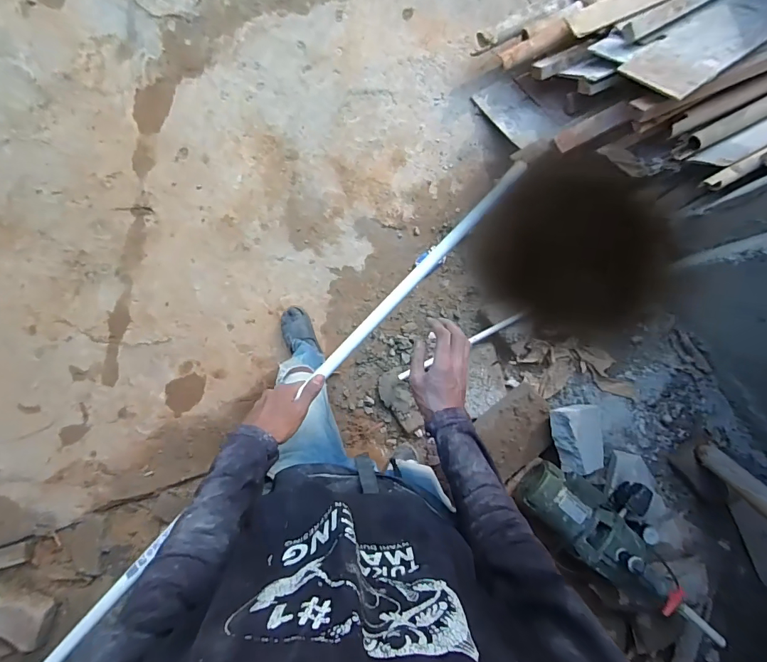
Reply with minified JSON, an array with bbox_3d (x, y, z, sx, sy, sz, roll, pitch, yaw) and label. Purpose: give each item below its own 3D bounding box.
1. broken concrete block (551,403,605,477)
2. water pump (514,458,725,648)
[{"bbox_3d":[0.620,0.340,1.357,0.195,0.101,0.219,-10,96,-37],"label":"broken concrete block"},{"bbox_3d":[0.701,0.600,1.229,0.607,0.217,0.295,39,89,8],"label":"water pump"}]

